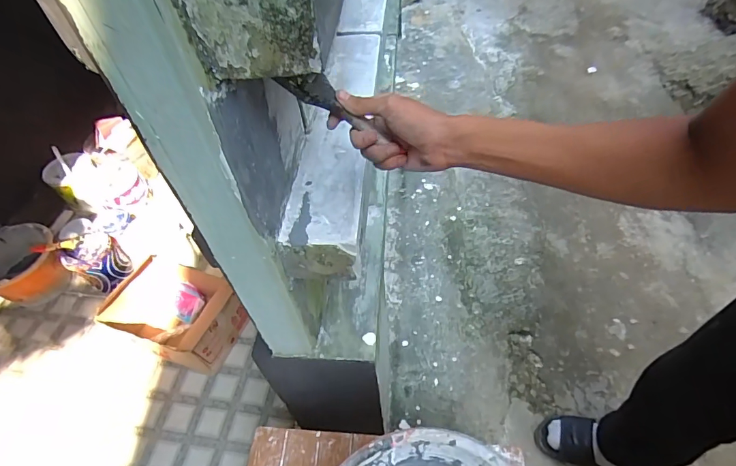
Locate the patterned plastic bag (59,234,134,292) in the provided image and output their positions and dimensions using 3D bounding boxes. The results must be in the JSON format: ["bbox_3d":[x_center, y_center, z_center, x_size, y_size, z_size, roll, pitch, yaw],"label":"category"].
[{"bbox_3d":[-0.952,0.107,1.460,0.119,0.188,0.162,32,59,29],"label":"patterned plastic bag"}]

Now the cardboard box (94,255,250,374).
[{"bbox_3d":[-0.597,0.264,1.302,0.384,0.189,0.260,19,56,19],"label":"cardboard box"}]

